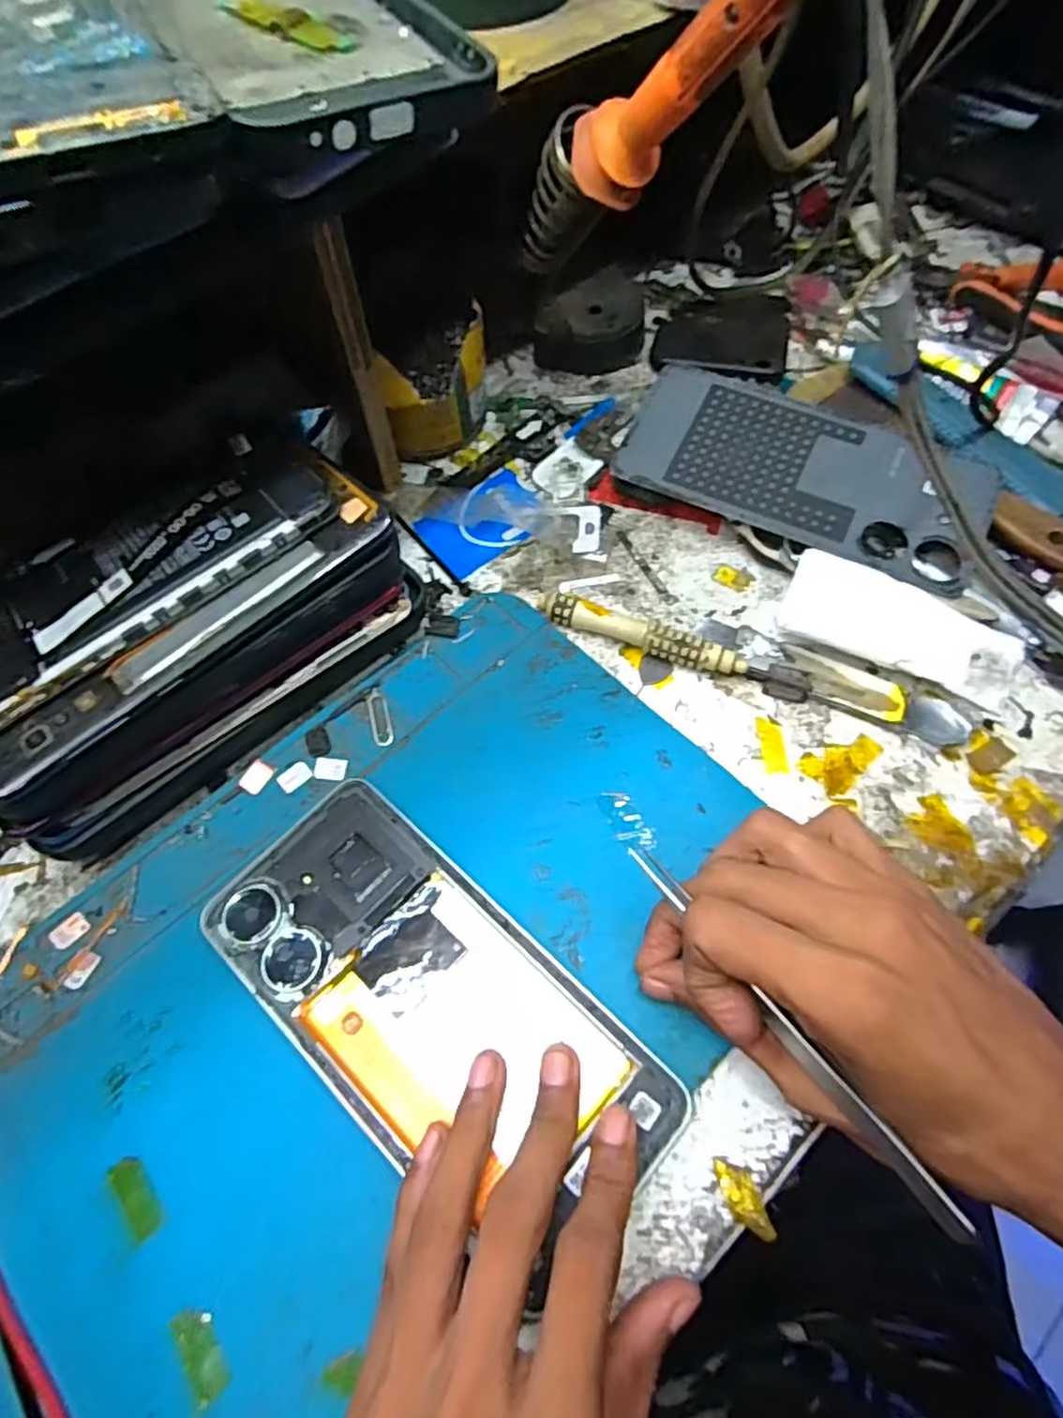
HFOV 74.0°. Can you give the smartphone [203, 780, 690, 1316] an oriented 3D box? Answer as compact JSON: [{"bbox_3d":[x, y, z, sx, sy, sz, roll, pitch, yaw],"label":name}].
[{"bbox_3d":[-0.035,0.098,0.239,0.165,0.007,0.076,39,70,17],"label":"smartphone"}]

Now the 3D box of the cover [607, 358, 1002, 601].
[{"bbox_3d":[0.126,-0.111,0.329,0.163,0.006,0.077,23,73,12],"label":"cover"}]

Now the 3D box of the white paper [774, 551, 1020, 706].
[{"bbox_3d":[0.155,-0.033,0.296,0.097,0.023,0.035,20,65,10],"label":"white paper"}]

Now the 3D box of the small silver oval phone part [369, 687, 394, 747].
[{"bbox_3d":[-0.064,0.003,0.297,0.009,0.004,0.028,-13,64,-6],"label":"small silver oval phone part"}]

